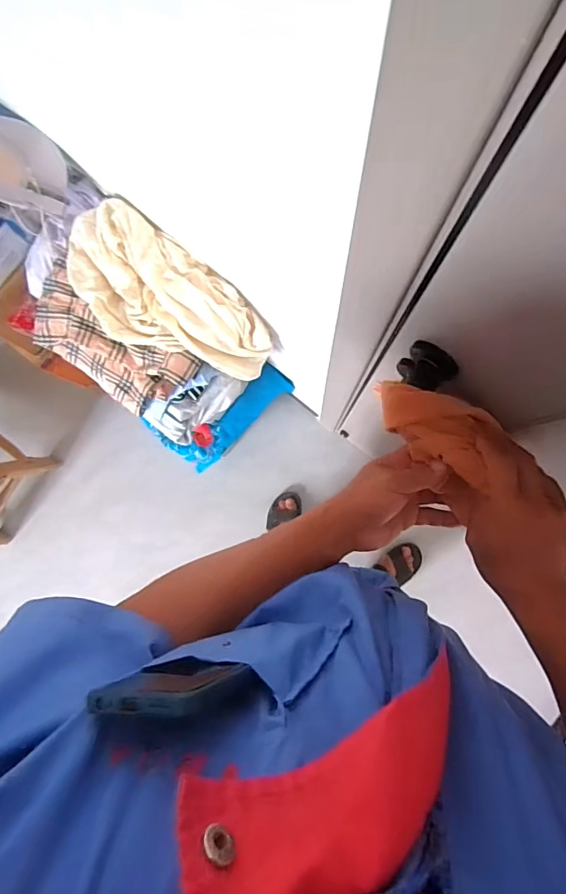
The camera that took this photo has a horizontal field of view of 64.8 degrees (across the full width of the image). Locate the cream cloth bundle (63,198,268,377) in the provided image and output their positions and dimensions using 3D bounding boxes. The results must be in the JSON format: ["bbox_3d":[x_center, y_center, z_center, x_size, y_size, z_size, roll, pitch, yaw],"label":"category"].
[{"bbox_3d":[-0.215,-0.267,0.835,0.425,0.124,0.202,32,88,-8],"label":"cream cloth bundle"}]

